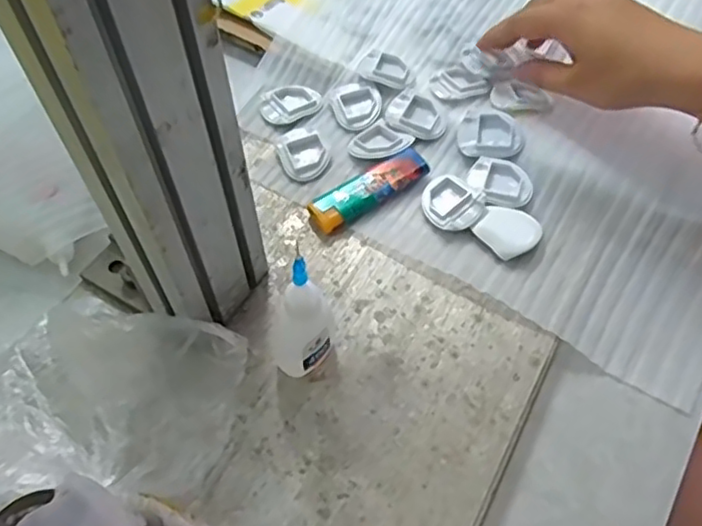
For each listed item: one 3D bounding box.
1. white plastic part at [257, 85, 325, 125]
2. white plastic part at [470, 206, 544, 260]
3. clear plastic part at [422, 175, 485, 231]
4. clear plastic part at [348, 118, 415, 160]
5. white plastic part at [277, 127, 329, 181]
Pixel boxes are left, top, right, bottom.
[{"bbox_3d":[-0.041,-0.109,0.435,0.039,0.005,0.034,-31,61,-16],"label":"white plastic part"},{"bbox_3d":[0.092,-0.021,0.377,0.033,0.004,0.034,-34,62,-18],"label":"white plastic part"},{"bbox_3d":[0.060,-0.036,0.385,0.032,0.009,0.038,-26,60,-14],"label":"clear plastic part"},{"bbox_3d":[0.020,-0.077,0.410,0.032,0.005,0.033,32,64,20],"label":"clear plastic part"},{"bbox_3d":[-0.030,-0.070,0.408,0.029,0.009,0.035,-22,59,-12],"label":"white plastic part"}]

